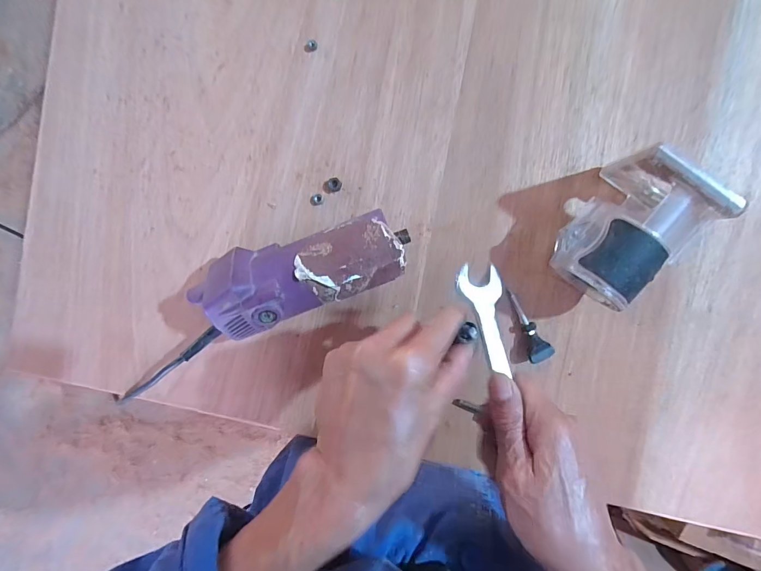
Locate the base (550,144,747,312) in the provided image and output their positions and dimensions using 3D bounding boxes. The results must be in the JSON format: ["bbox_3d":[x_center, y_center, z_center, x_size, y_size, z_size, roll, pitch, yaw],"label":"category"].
[{"bbox_3d":[0.199,-0.042,0.316,0.082,0.085,0.111,41,96,1],"label":"base"}]

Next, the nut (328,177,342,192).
[{"bbox_3d":[-0.045,-0.099,0.372,0.013,0.005,0.013,0,94,4],"label":"nut"}]

